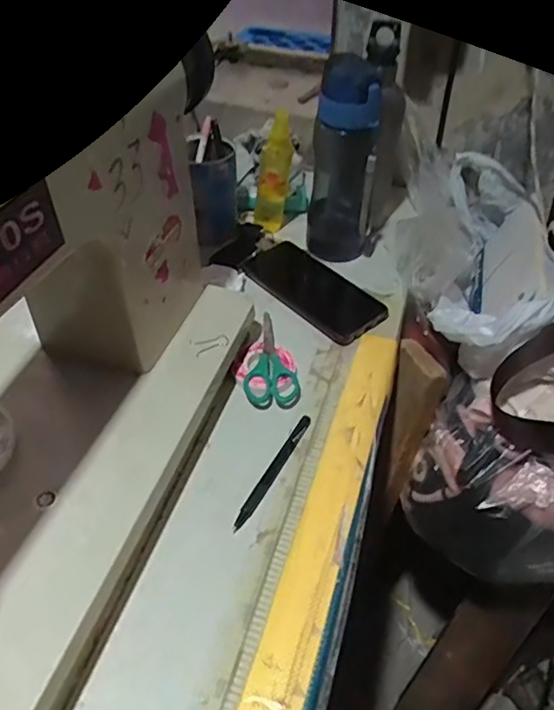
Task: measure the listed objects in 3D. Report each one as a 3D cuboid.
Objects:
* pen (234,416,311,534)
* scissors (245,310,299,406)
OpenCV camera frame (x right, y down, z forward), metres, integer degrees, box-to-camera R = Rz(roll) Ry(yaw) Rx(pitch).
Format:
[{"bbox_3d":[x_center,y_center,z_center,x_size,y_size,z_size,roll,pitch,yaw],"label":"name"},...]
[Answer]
[{"bbox_3d":[-0.003,0.097,0.485,0.011,0.006,0.125,21,49,19],"label":"pen"},{"bbox_3d":[-0.004,0.004,0.571,0.051,0.014,0.119,1,45,1],"label":"scissors"}]

